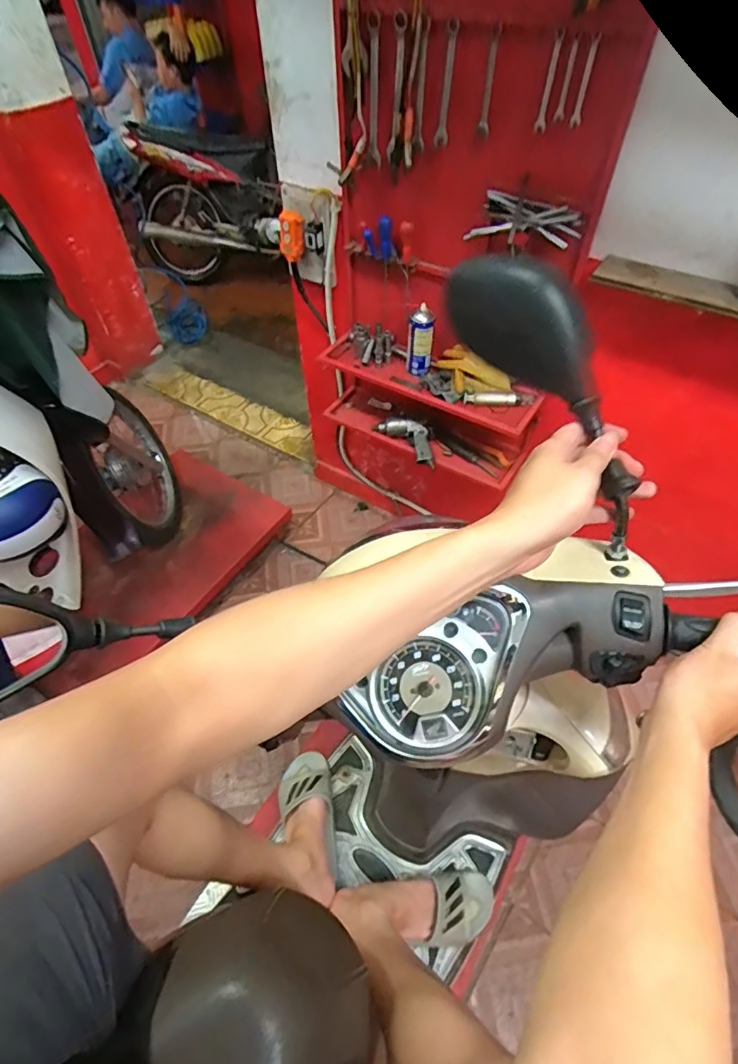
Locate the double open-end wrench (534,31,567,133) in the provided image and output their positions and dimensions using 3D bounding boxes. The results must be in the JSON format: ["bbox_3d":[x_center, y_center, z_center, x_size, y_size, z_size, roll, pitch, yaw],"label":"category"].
[{"bbox_3d":[0.308,-0.765,0.889,0.021,0.130,0.007,11,53,9],"label":"double open-end wrench"}]

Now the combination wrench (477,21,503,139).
[{"bbox_3d":[0.216,-0.797,0.925,0.023,0.158,0.008,26,57,20],"label":"combination wrench"}]

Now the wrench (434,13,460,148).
[{"bbox_3d":[0.145,-0.828,0.968,0.026,0.181,0.006,19,54,12],"label":"wrench"}]

